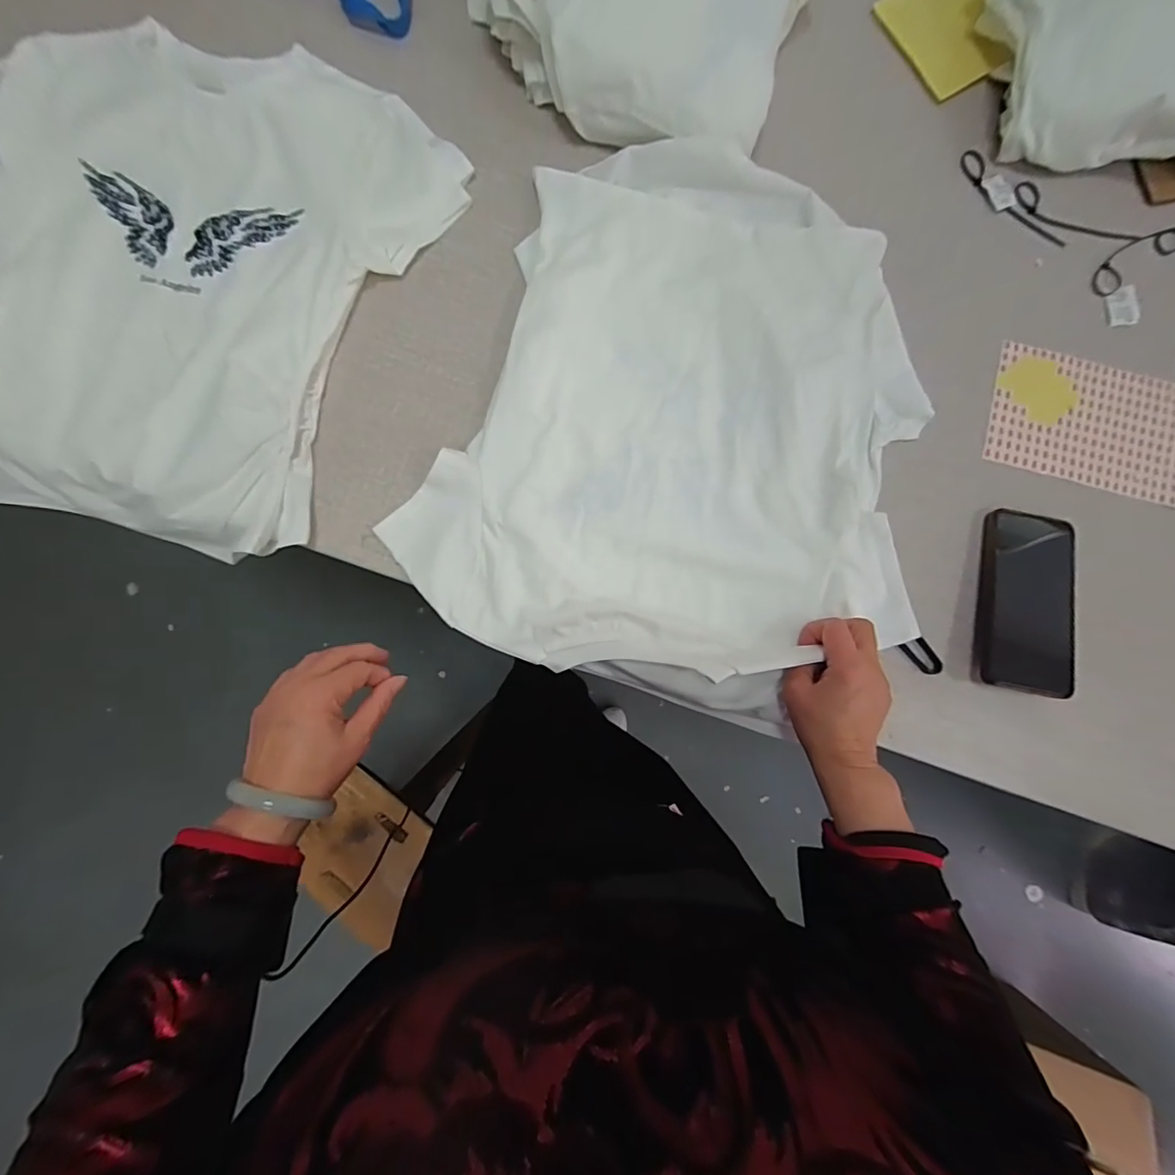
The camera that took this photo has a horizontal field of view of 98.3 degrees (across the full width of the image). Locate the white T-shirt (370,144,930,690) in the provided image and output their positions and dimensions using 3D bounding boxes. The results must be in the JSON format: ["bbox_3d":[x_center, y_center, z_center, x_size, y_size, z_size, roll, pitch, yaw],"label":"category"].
[{"bbox_3d":[0.080,-0.164,0.467,0.441,0.027,0.470,8,84,-2],"label":"white T-shirt"}]

